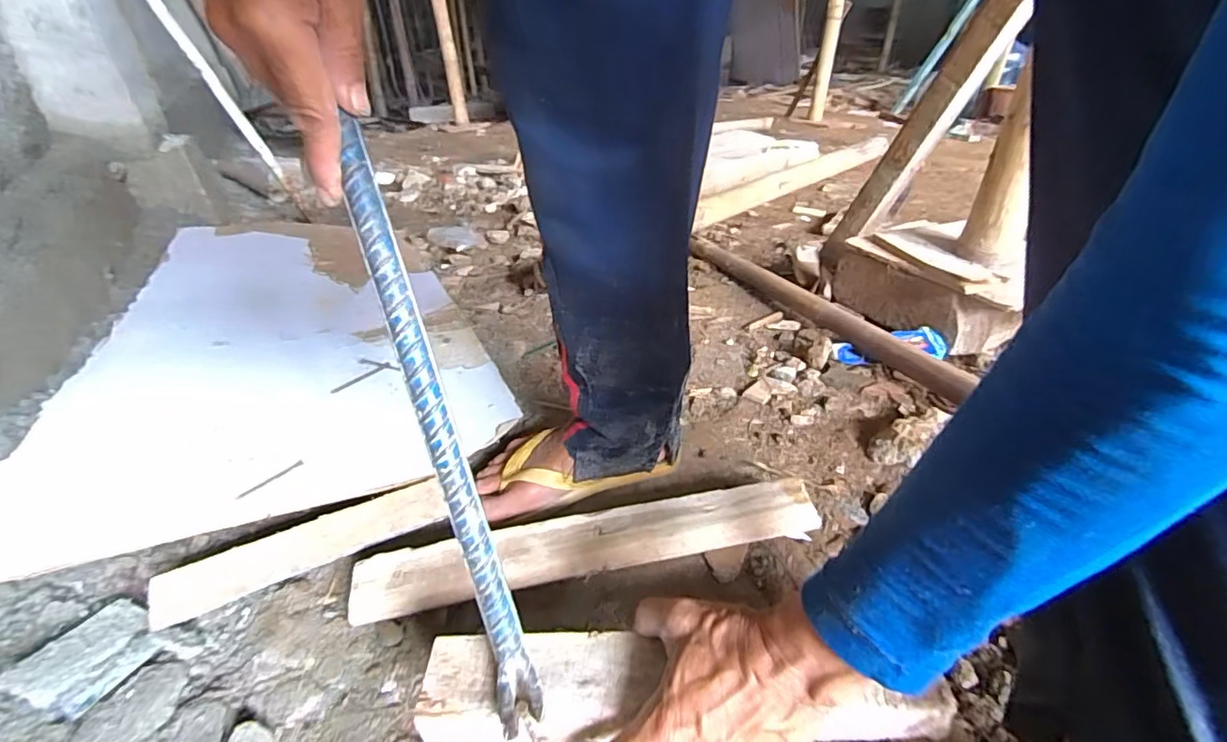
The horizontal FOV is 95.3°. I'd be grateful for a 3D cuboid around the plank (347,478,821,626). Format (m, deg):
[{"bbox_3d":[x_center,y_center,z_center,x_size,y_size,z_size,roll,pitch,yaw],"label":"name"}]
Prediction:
[{"bbox_3d":[-0.020,0.171,0.537,0.434,0.046,0.049,-8,34,-8],"label":"plank"}]

